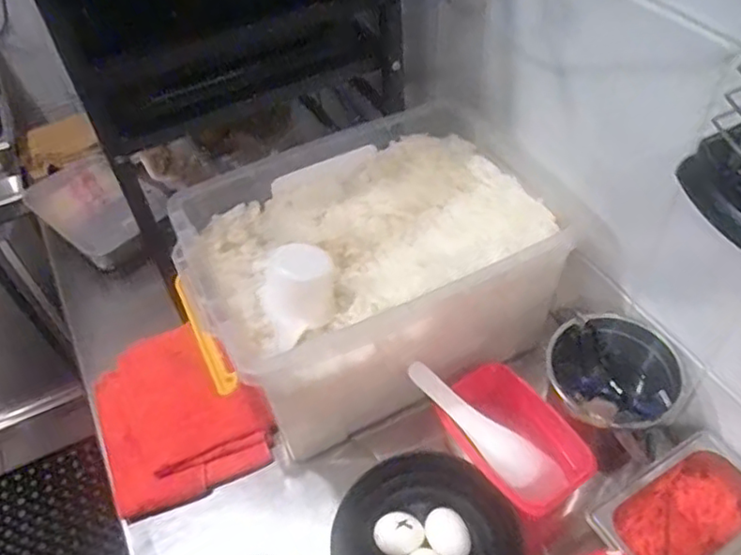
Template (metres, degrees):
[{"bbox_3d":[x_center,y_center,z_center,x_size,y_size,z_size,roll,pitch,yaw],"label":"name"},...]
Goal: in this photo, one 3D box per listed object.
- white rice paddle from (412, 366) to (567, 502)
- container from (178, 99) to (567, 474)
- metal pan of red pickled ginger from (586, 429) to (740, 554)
[{"bbox_3d":[0.118,0.160,0.667,0.192,0.032,0.041,41,59,6],"label":"white rice paddle"},{"bbox_3d":[-0.003,-0.009,0.756,0.399,0.191,0.291,-21,51,-15],"label":"container"},{"bbox_3d":[0.309,0.238,0.627,0.183,0.058,0.103,-25,52,-18],"label":"metal pan of red pickled ginger"}]

